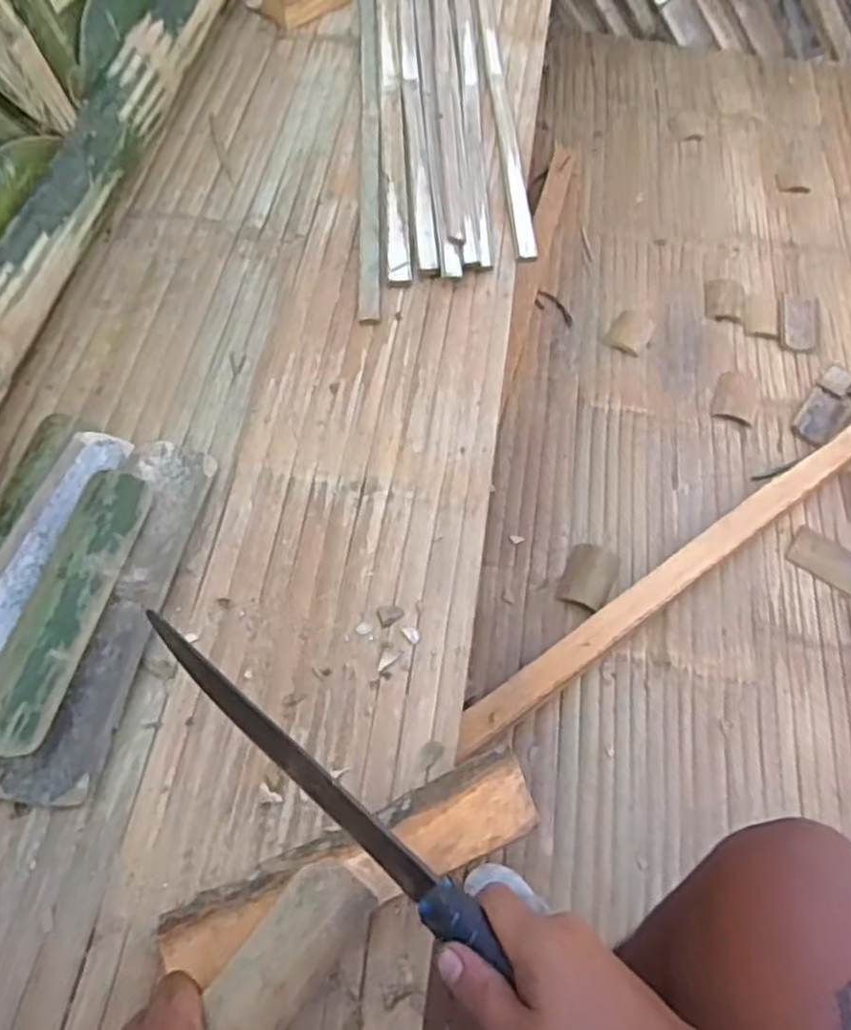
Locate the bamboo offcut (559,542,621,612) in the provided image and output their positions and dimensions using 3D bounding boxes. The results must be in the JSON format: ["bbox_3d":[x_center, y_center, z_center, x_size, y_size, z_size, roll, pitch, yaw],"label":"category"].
[{"bbox_3d":[0.251,0.093,1.119,0.074,0.021,0.107,22,62,8],"label":"bamboo offcut"}]

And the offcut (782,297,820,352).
[{"bbox_3d":[0.715,-0.368,1.399,0.069,0.013,0.131,14,61,3],"label":"offcut"}]

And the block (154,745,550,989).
[{"bbox_3d":[-0.046,0.226,0.468,0.249,0.053,0.057,-21,65,-15],"label":"block"}]

